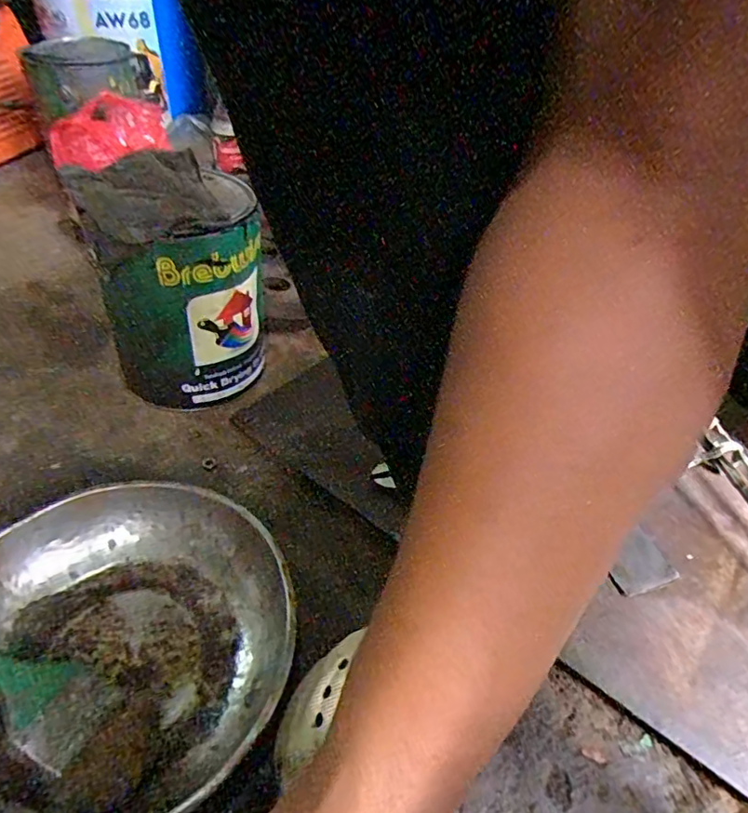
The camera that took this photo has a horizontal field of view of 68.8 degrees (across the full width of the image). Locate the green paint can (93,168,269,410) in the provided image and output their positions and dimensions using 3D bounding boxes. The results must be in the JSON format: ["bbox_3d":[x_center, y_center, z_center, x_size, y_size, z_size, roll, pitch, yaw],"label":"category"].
[{"bbox_3d":[-0.201,-0.120,0.581,0.150,0.237,0.129,-13,44,-18],"label":"green paint can"}]

